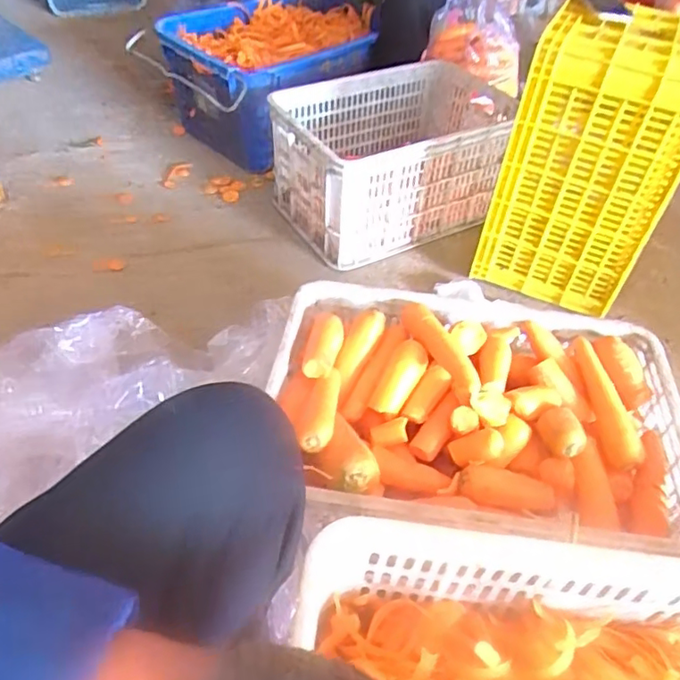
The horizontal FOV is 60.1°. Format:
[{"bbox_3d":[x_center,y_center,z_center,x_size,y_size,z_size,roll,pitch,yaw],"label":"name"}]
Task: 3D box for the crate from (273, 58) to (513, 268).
[{"bbox_3d":[0.153,-0.440,1.416,0.572,0.269,0.339,-23,52,-23],"label":"crate"}]

